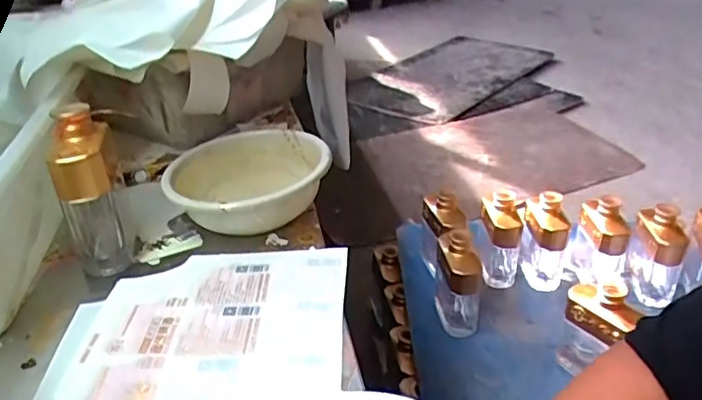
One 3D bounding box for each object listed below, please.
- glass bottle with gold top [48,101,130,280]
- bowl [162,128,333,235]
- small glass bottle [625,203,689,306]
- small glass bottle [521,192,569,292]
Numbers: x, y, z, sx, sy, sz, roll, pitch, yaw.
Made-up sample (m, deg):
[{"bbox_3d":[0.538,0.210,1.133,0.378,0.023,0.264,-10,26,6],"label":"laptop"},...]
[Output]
[{"bbox_3d":[-0.265,-0.008,0.597,0.062,0.159,0.058,-19,34,-24],"label":"glass bottle with gold top"},{"bbox_3d":[-0.123,-0.019,0.697,0.176,0.065,0.185,-3,31,2],"label":"bowl"},{"bbox_3d":[0.531,0.093,1.011,0.091,0.164,0.090,18,35,29],"label":"small glass bottle"},{"bbox_3d":[0.350,0.069,1.059,0.056,0.161,0.093,-7,31,-11],"label":"small glass bottle"}]

